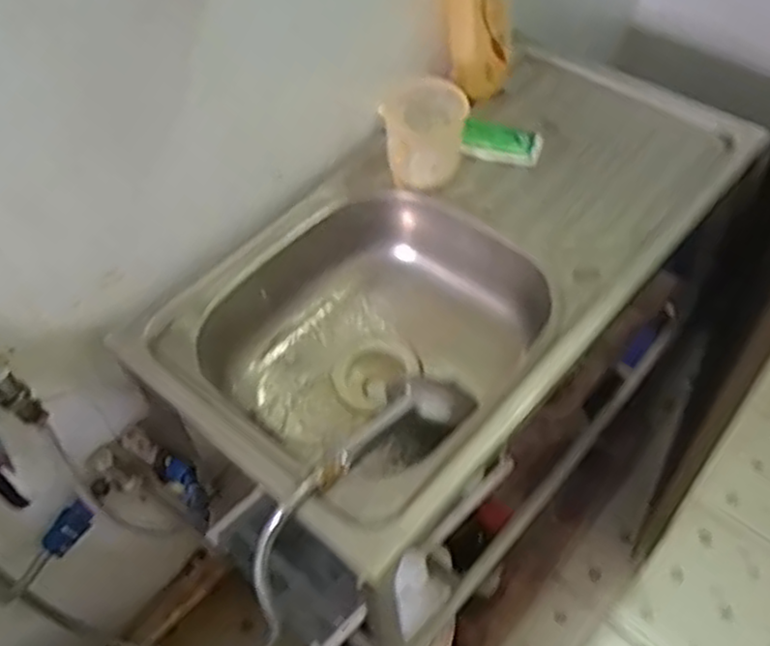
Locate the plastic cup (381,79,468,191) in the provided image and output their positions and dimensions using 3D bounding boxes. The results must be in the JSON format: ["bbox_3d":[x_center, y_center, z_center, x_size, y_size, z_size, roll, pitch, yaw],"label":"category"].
[{"bbox_3d":[0.046,-0.223,0.906,0.095,0.100,0.106,-11,51,-6],"label":"plastic cup"}]

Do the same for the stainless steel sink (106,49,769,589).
[{"bbox_3d":[0.098,-0.061,0.915,0.385,0.138,0.722,35,61,27],"label":"stainless steel sink"}]

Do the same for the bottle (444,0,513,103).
[{"bbox_3d":[0.114,-0.390,0.916,0.083,0.239,0.066,2,51,5],"label":"bottle"}]

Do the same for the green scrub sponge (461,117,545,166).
[{"bbox_3d":[0.145,-0.222,0.936,0.100,0.025,0.043,9,52,-6],"label":"green scrub sponge"}]

